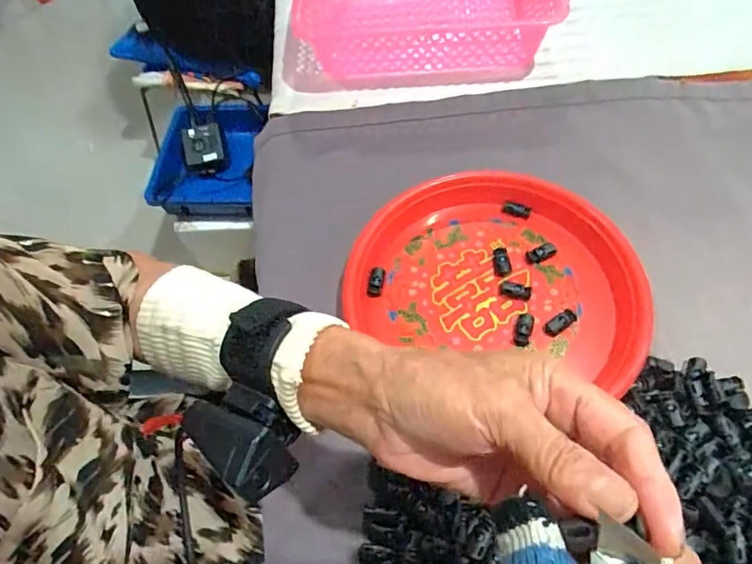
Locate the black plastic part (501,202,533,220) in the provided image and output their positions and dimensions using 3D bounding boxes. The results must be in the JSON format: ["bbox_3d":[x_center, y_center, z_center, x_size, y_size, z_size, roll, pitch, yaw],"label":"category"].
[{"bbox_3d":[0.142,-0.072,0.499,0.029,0.010,0.011,25,65,17],"label":"black plastic part"}]

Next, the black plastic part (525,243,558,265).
[{"bbox_3d":[0.158,-0.028,0.462,0.032,0.007,0.015,-25,62,-10],"label":"black plastic part"}]

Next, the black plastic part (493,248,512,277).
[{"bbox_3d":[0.119,-0.019,0.461,0.015,0.011,0.029,-1,61,4],"label":"black plastic part"}]

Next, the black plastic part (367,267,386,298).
[{"bbox_3d":[-0.001,0.001,0.461,0.013,0.013,0.029,9,62,9],"label":"black plastic part"}]

